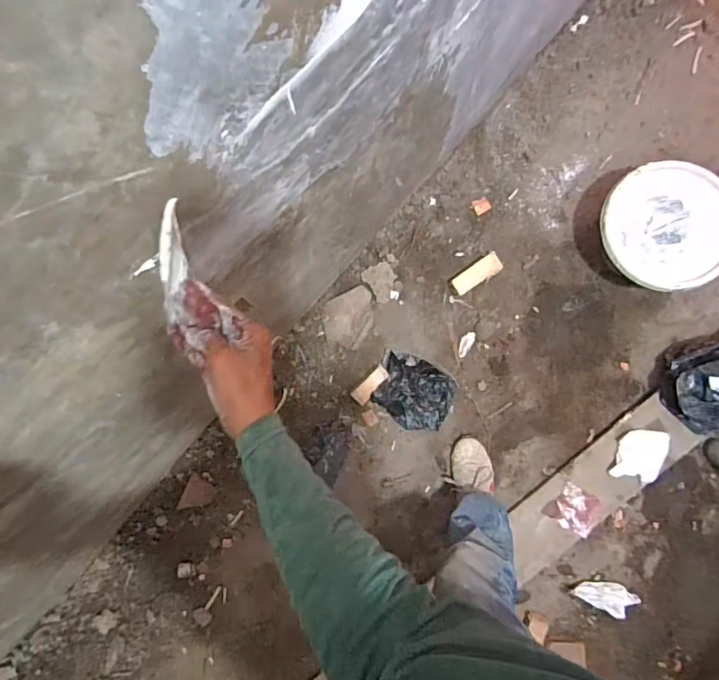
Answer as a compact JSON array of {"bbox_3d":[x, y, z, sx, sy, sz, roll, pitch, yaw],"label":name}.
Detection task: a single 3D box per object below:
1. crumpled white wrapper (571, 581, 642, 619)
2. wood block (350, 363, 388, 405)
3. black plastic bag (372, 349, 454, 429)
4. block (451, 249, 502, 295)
[{"bbox_3d":[0.611,0.631,1.210,0.136,0.041,0.073,25,87,6],"label":"crumpled white wrapper"},{"bbox_3d":[0.028,0.116,1.279,0.050,0.032,0.114,42,89,7],"label":"wood block"},{"bbox_3d":[0.144,0.140,1.281,0.193,0.035,0.175,23,87,6],"label":"black plastic bag"},{"bbox_3d":[0.313,-0.175,1.300,0.138,0.024,0.052,-34,83,1],"label":"block"}]

